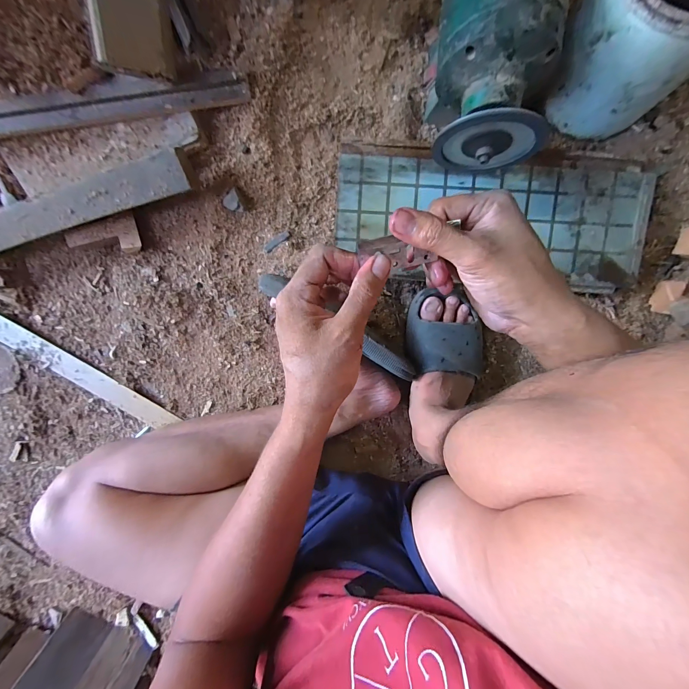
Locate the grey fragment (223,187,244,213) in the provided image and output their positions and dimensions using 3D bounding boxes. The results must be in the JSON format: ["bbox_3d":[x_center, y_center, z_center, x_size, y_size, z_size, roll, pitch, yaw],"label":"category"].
[{"bbox_3d":[-0.176,-0.222,0.476,0.028,0.016,0.033,-20,96,3],"label":"grey fragment"}]

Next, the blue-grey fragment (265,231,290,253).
[{"bbox_3d":[-0.110,-0.165,0.496,0.048,0.005,0.012,-30,96,19],"label":"blue-grey fragment"}]

